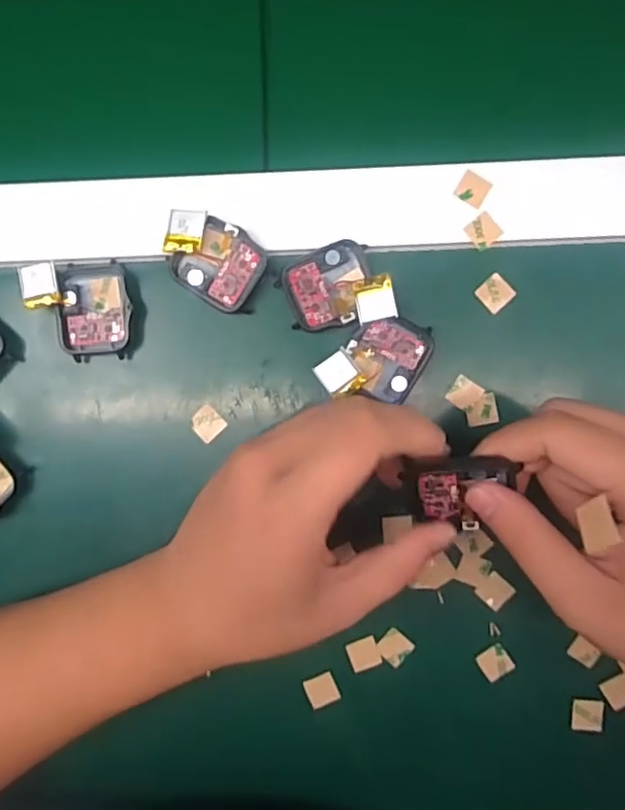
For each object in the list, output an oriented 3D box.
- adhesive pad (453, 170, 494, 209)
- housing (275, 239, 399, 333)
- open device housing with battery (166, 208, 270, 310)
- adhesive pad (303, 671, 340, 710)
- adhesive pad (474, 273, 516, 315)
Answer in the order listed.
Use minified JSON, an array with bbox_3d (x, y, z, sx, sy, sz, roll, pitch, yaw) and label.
[{"bbox_3d":[0.080,-0.107,0.304,0.015,0.004,0.015,35,93,1],"label":"adhesive pad"},{"bbox_3d":[0.011,-0.056,0.299,0.048,0.019,0.043,-19,91,3],"label":"housing"},{"bbox_3d":[-0.050,-0.072,0.304,0.049,0.019,0.037,34,93,1],"label":"open device housing with battery"},{"bbox_3d":[0.005,0.149,0.319,0.016,0.004,0.016,-26,90,3],"label":"adhesive pad"},{"bbox_3d":[0.092,-0.056,0.308,0.015,0.004,0.015,-43,89,3],"label":"adhesive pad"}]

